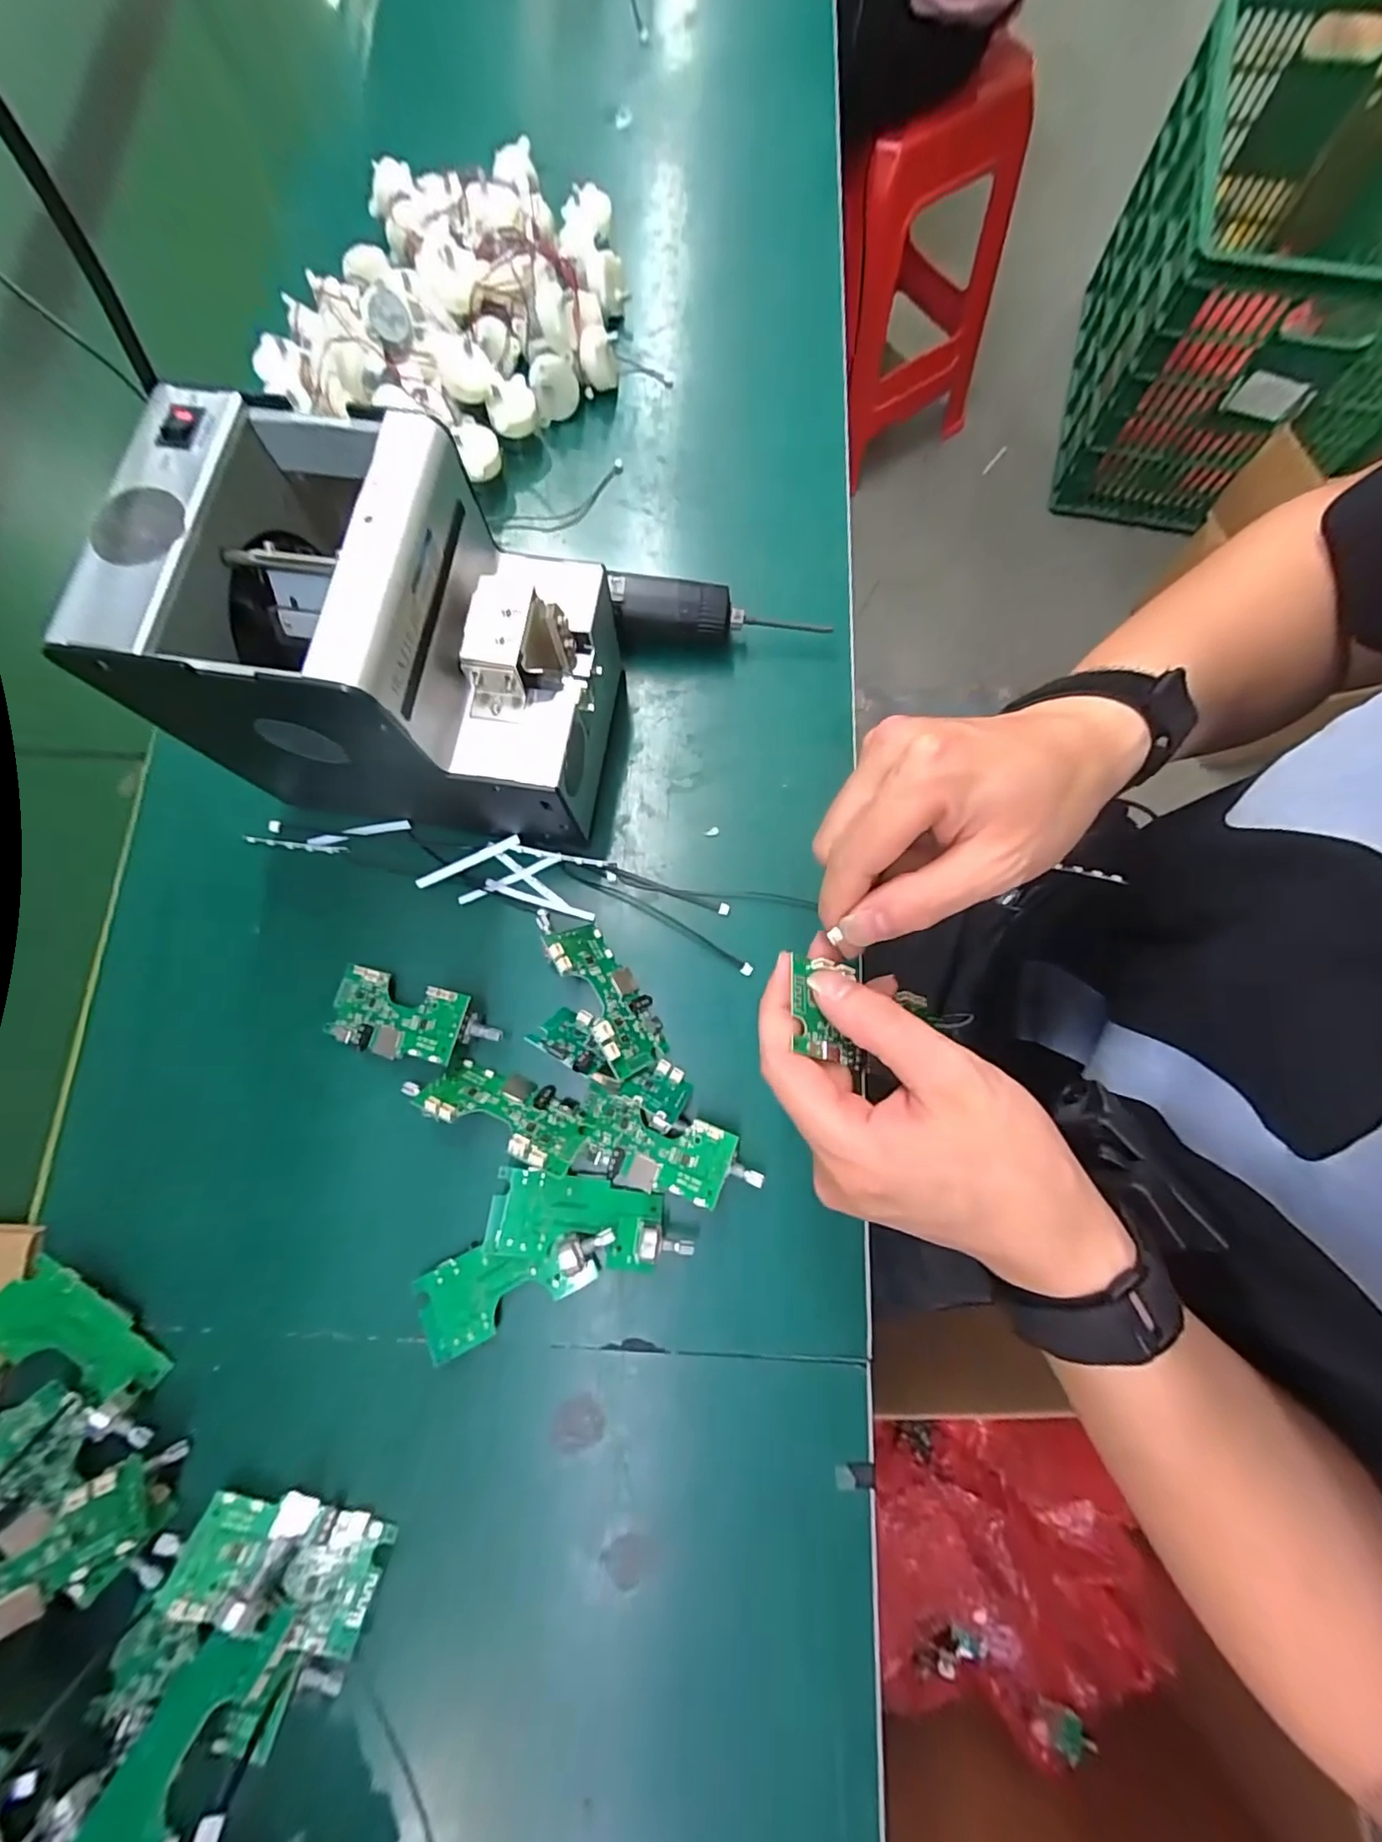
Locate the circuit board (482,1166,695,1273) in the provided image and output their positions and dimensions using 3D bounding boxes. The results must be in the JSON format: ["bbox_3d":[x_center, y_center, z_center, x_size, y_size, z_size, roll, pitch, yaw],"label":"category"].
[{"bbox_3d":[-0.051,0.152,0.293,0.098,0.023,0.039,9,77,0],"label":"circuit board"}]

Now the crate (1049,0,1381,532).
[{"bbox_3d":[1.075,-1.161,1.082,0.523,0.397,0.698,13,79,6],"label":"crate"}]

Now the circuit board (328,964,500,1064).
[{"bbox_3d":[-0.152,0.052,0.317,0.096,0.016,0.041,9,77,14],"label":"circuit board"}]

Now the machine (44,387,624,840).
[{"bbox_3d":[-0.135,-0.130,0.290,0.173,0.143,0.123,7,77,0],"label":"machine"}]

